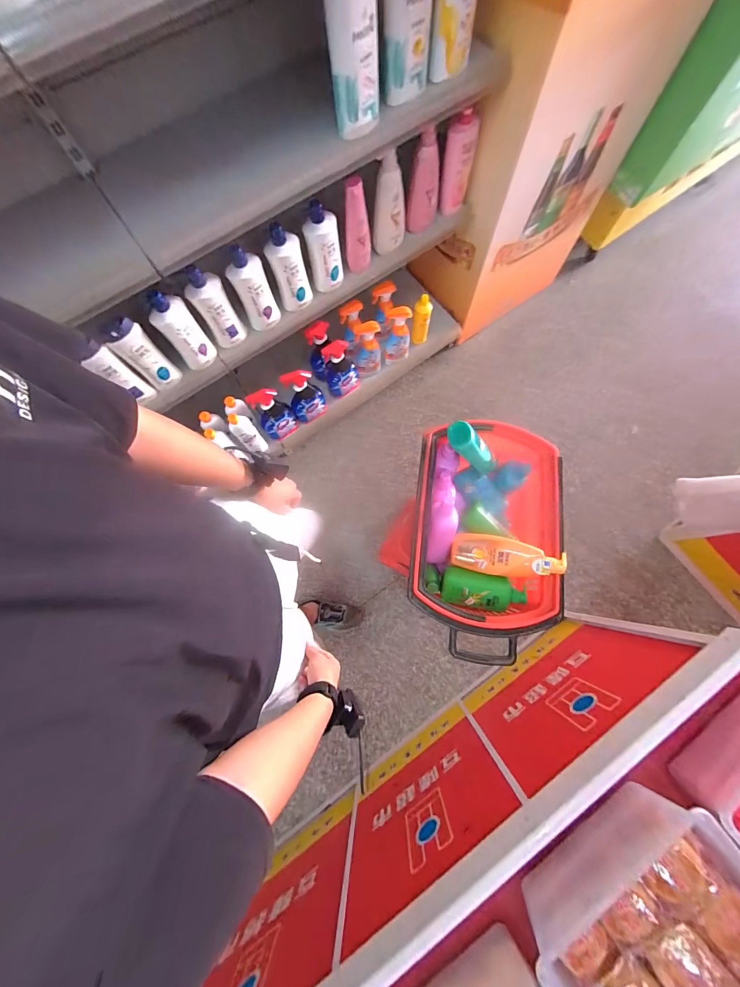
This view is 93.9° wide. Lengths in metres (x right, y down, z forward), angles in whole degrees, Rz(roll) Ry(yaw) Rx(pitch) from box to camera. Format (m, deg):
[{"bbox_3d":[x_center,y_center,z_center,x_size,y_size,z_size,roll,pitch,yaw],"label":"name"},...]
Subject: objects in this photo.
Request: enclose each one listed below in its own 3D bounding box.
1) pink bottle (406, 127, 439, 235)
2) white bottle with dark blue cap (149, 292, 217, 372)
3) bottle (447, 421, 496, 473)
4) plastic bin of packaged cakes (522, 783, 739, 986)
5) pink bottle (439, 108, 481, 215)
[{"bbox_3d":[0.158,-0.902,1.020,0.088,0.286,0.052,7,76,3],"label":"pink bottle"},{"bbox_3d":[-0.469,-0.403,0.869,0.039,0.226,0.083,43,81,11],"label":"white bottle with dark blue cap"},{"bbox_3d":[0.281,-0.112,0.936,0.060,0.225,0.066,2,73,40],"label":"bottle"},{"bbox_3d":[0.411,0.627,0.459,0.297,0.142,0.280,-36,78,-7],"label":"plastic bin of packaged cakes"},{"bbox_3d":[0.257,-0.963,1.025,0.082,0.240,0.046,7,76,3],"label":"pink bottle"}]

